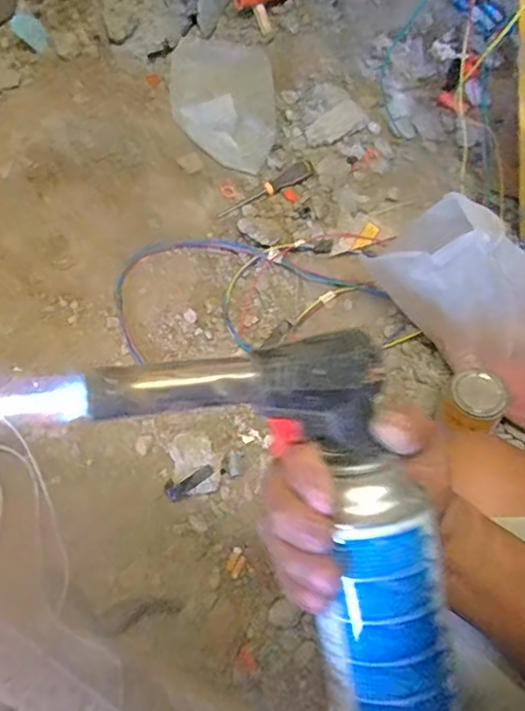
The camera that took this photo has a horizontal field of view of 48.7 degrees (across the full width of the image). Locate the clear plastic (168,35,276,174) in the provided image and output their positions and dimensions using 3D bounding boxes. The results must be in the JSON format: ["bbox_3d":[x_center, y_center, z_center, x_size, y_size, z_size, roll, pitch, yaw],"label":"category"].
[{"bbox_3d":[-0.079,-0.499,1.121,0.204,0.075,0.309,-1,66,2],"label":"clear plastic"}]

